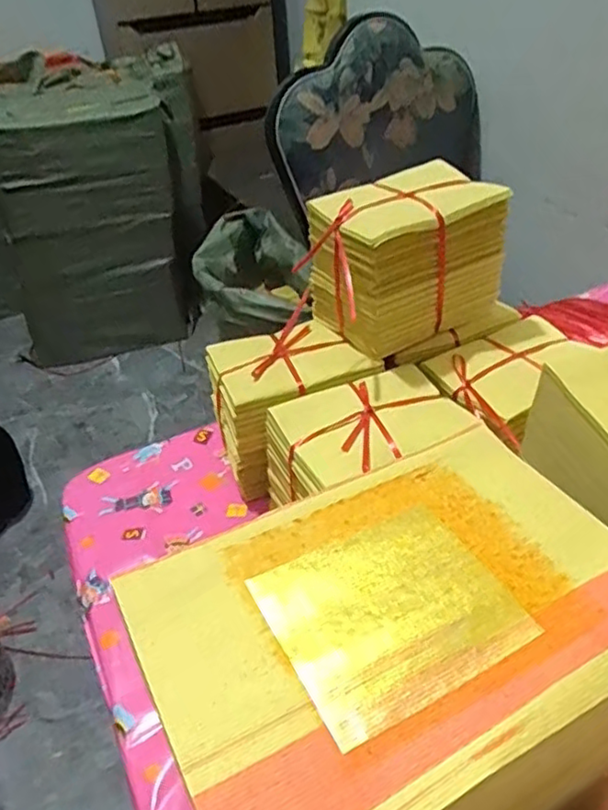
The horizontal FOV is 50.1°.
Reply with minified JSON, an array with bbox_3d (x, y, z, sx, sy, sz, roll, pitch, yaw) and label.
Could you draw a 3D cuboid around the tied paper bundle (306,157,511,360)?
[{"bbox_3d":[0.097,-0.143,0.661,0.177,0.142,0.116,-19,40,-17],"label":"tied paper bundle"}]

